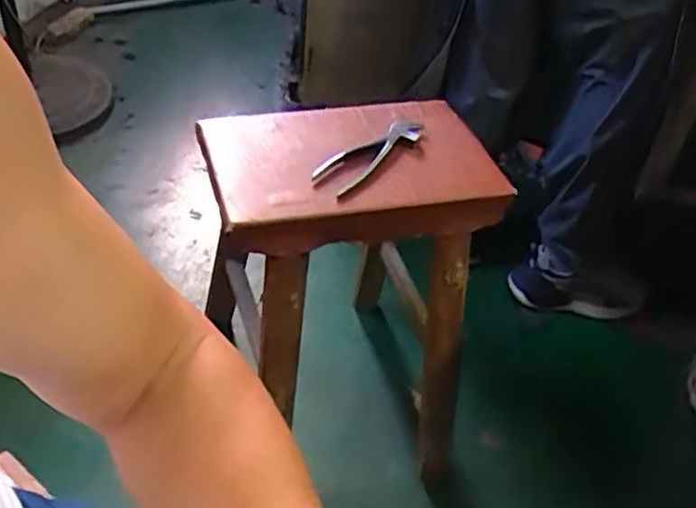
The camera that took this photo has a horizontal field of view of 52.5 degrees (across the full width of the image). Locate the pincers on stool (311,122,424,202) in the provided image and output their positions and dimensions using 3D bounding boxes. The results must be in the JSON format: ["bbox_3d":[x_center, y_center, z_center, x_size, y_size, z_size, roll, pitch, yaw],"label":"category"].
[{"bbox_3d":[0.023,-0.135,0.958,0.069,0.024,0.195,29,47,22],"label":"pincers on stool"}]

